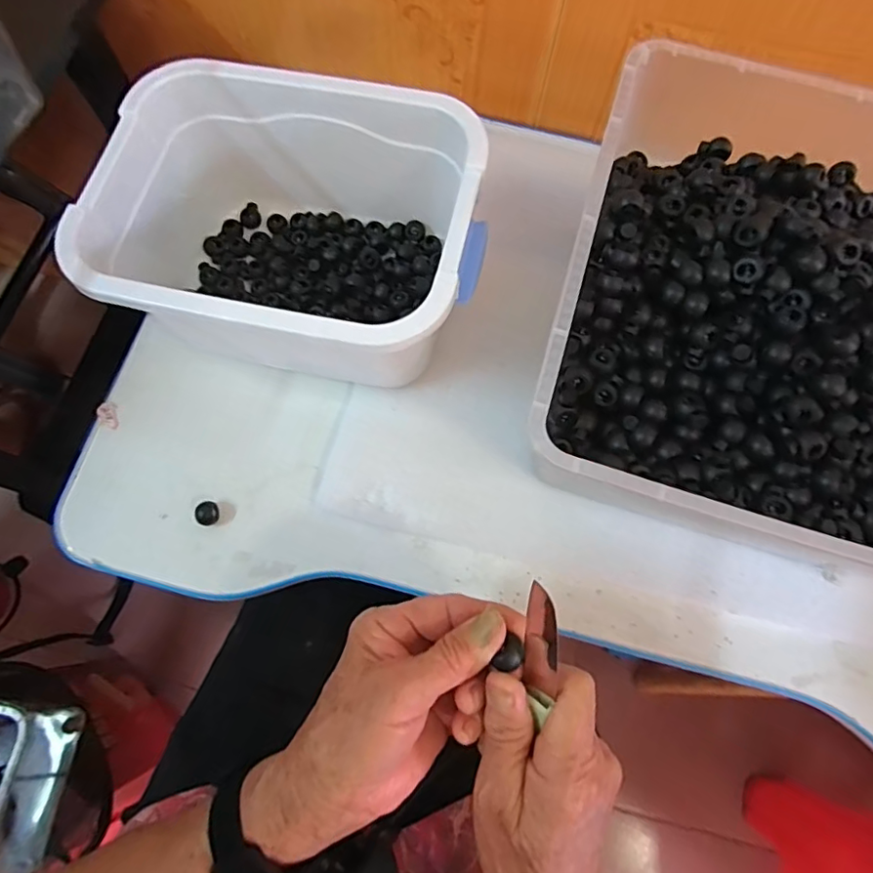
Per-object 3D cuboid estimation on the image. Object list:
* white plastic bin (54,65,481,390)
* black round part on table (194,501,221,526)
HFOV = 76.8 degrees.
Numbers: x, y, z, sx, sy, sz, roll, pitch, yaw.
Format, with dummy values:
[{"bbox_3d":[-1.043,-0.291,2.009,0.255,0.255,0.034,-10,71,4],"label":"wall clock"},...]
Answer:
[{"bbox_3d":[-0.101,-0.144,0.403,0.253,0.130,0.191,10,73,0],"label":"white plastic bin"},{"bbox_3d":[-0.168,0.057,0.408,0.015,0.014,0.017,17,74,3],"label":"black round part on table"}]

